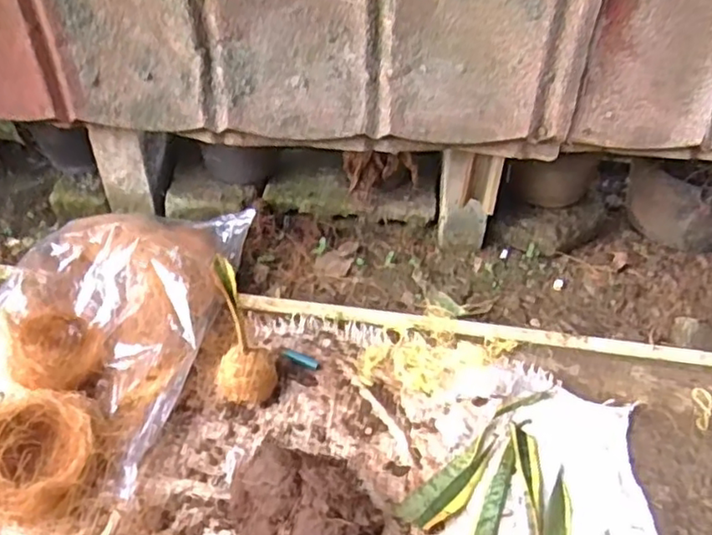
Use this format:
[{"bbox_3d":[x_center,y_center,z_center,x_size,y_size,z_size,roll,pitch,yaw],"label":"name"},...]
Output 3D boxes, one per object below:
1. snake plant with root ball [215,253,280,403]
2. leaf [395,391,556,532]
[{"bbox_3d":[-0.151,0.077,0.813,0.079,0.211,0.065,-12,24,-12],"label":"snake plant with root ball"},{"bbox_3d":[0.163,0.238,0.818,0.270,0.010,0.051,-35,57,-29],"label":"leaf"}]

